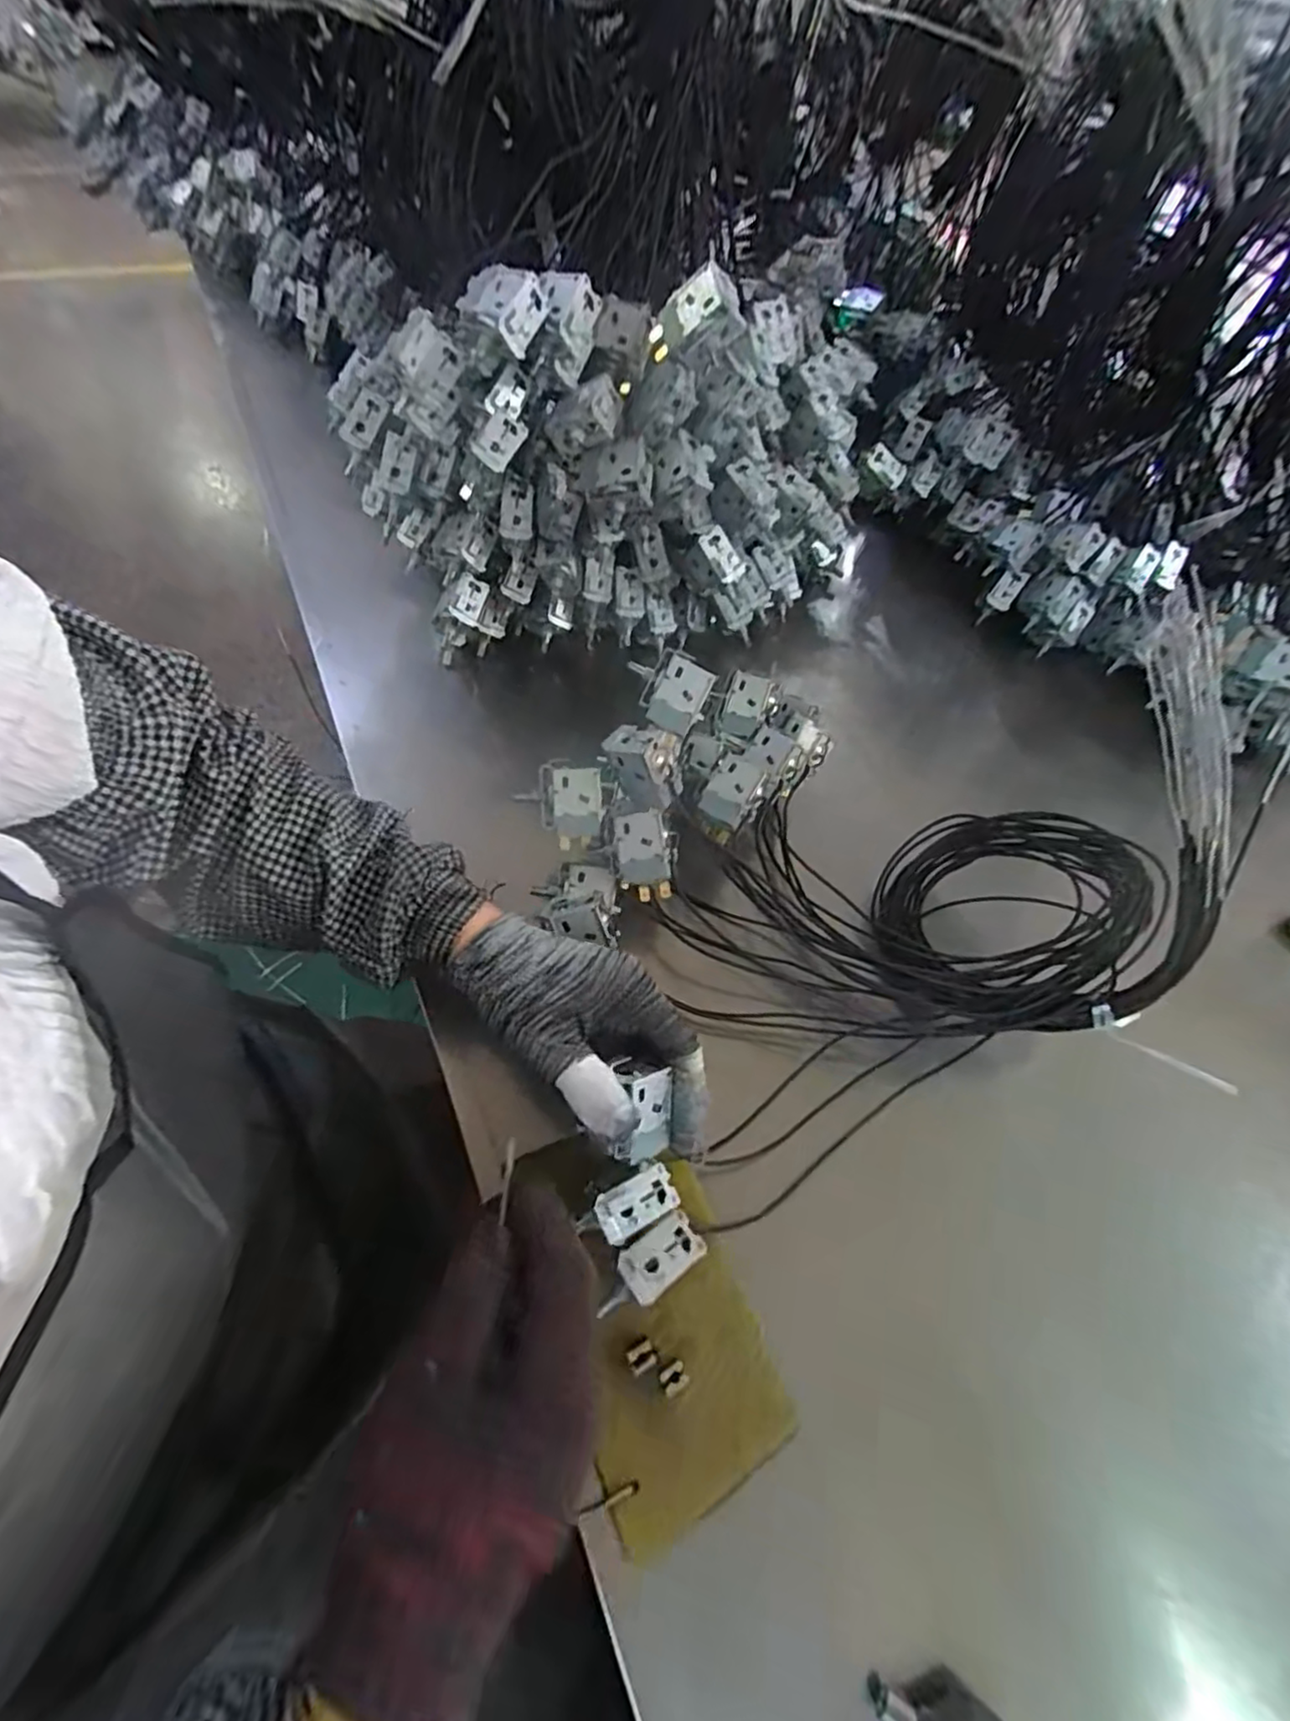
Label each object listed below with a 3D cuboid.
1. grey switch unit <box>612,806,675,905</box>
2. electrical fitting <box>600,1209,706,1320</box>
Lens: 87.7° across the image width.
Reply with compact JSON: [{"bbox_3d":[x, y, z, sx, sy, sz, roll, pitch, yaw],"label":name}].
[{"bbox_3d":[0.000,-0.003,0.436,0.037,0.035,0.054,-1,87,11],"label":"grey switch unit"},{"bbox_3d":[0.001,0.188,0.311,0.052,0.012,0.024,-31,66,-22],"label":"electrical fitting"}]

